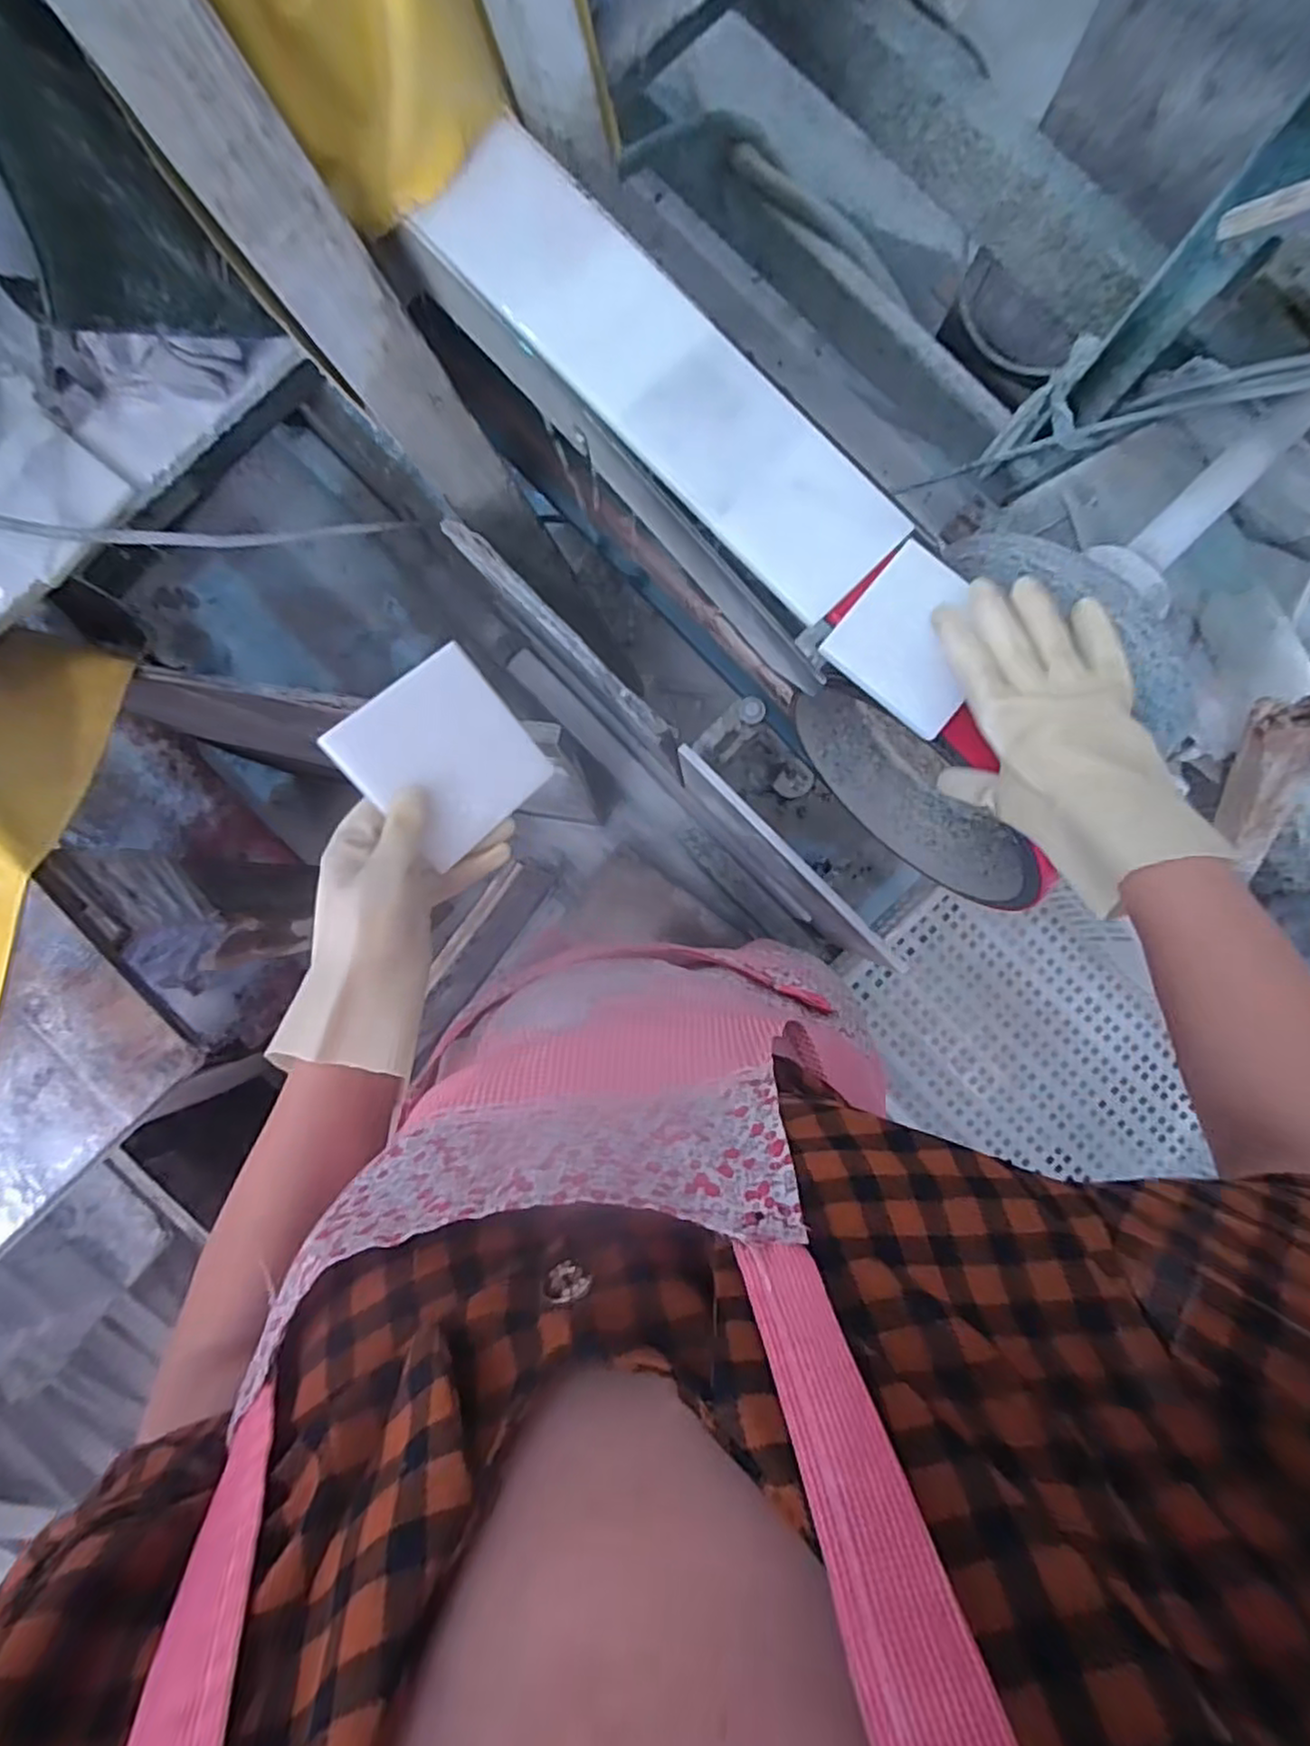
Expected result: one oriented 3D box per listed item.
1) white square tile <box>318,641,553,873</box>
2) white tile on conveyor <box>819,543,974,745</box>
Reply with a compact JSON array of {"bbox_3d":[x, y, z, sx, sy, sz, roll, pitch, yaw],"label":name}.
[{"bbox_3d":[-0.127,-0.070,0.430,0.099,0.006,0.100,-45,107,-19],"label":"white square tile"},{"bbox_3d":[0.183,-0.162,0.491,0.099,0.008,0.101,40,87,2],"label":"white tile on conveyor"}]

